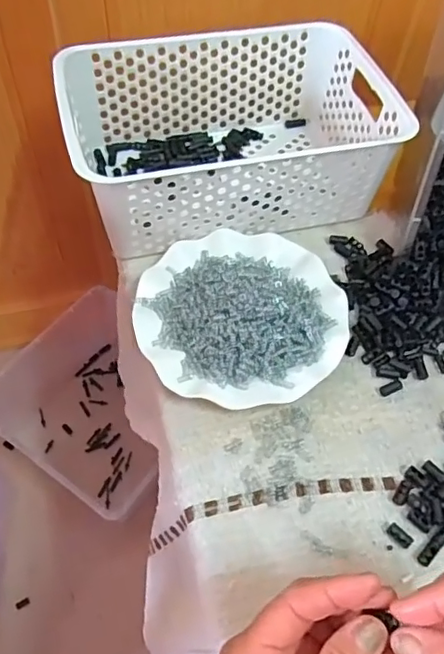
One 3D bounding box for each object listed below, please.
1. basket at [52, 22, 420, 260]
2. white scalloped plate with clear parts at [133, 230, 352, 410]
[{"bbox_3d":[0.004,-0.192,0.564,0.302,0.112,0.197,-11,57,-12],"label":"basket"},{"bbox_3d":[0.018,-0.017,0.484,0.178,0.051,0.174,2,56,-3],"label":"white scalloped plate with clear parts"}]

